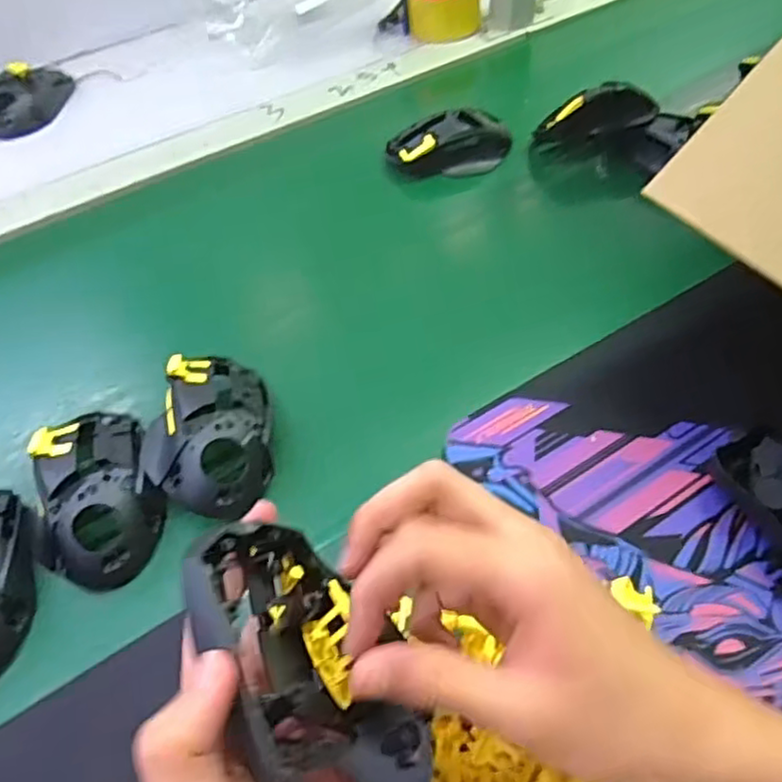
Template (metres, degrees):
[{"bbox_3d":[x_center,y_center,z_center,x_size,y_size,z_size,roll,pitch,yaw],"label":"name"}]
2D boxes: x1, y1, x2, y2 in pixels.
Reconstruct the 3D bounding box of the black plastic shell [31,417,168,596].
[{"bbox_3d":[-0.176,0.059,0.396,0.074,0.033,0.115,-24,56,-17],"label":"black plastic shell"}]

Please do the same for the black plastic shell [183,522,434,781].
[{"bbox_3d":[-0.028,0.099,0.243,0.057,0.049,0.114,-28,69,-19],"label":"black plastic shell"}]

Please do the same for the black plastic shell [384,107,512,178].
[{"bbox_3d":[0.054,-0.222,0.609,0.109,0.029,0.061,-8,53,-5],"label":"black plastic shell"}]

